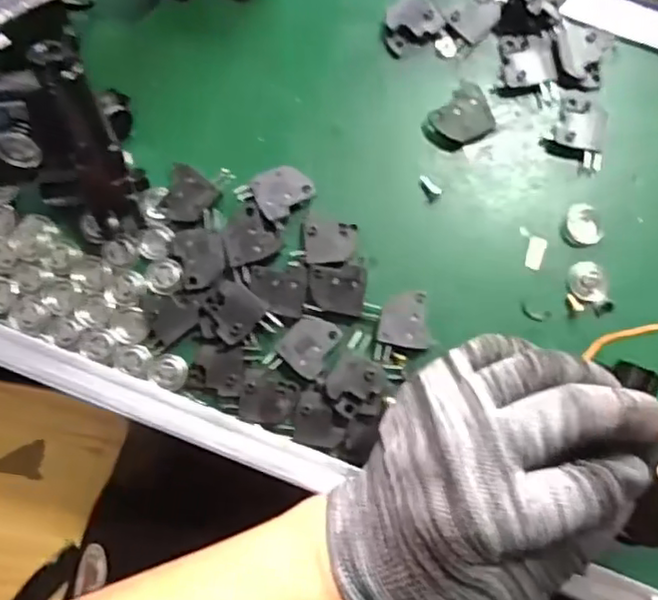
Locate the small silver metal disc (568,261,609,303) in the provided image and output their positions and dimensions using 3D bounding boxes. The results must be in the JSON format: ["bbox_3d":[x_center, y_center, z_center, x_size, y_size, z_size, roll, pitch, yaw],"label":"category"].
[{"bbox_3d":[0.126,-0.009,0.314,0.017,0.005,0.021,-9,84,0],"label":"small silver metal disc"}]

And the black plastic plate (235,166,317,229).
[{"bbox_3d":[-0.025,-0.053,0.317,0.030,0.009,0.027,-42,85,-3],"label":"black plastic plate"}]

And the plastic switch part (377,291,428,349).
[{"bbox_3d":[0.035,0.009,0.308,0.023,0.005,0.026,4,84,2],"label":"plastic switch part"}]

